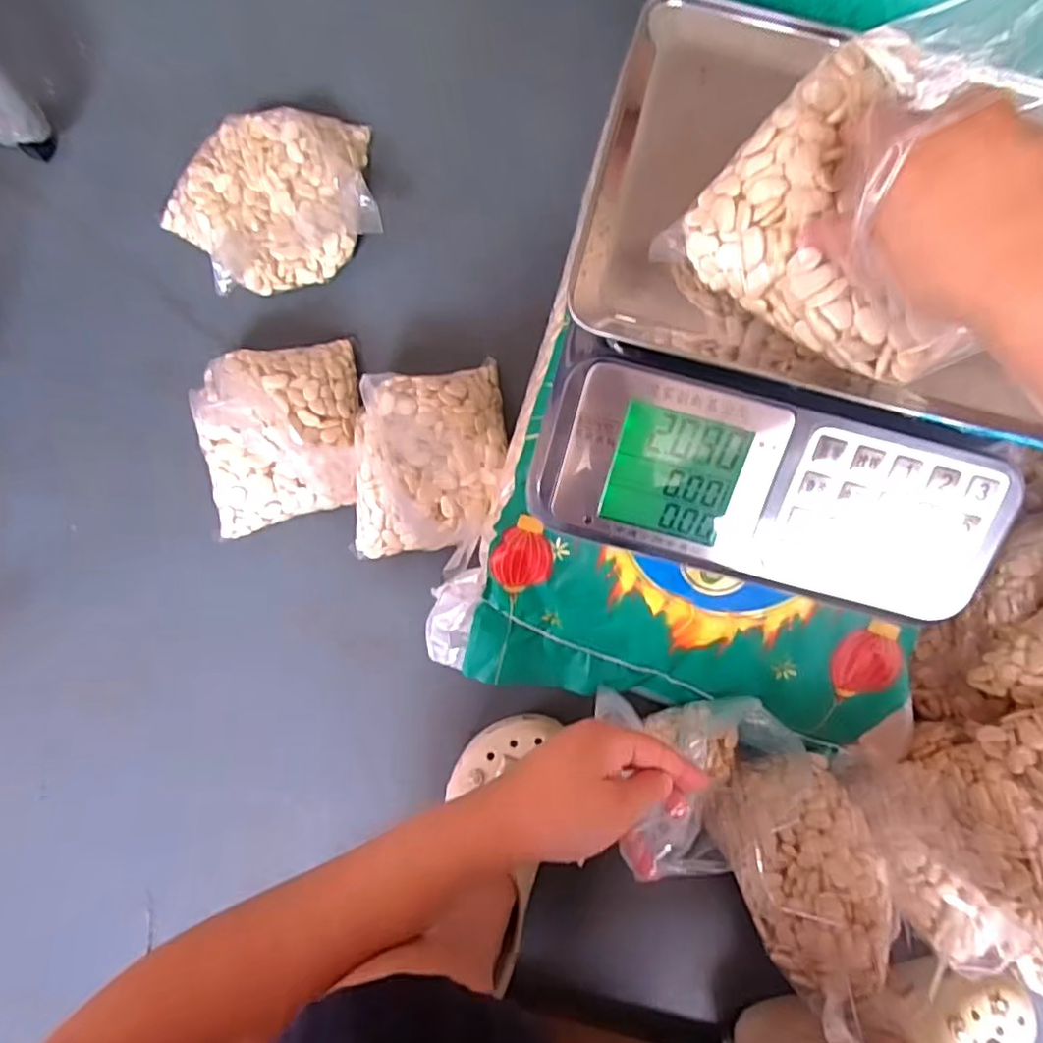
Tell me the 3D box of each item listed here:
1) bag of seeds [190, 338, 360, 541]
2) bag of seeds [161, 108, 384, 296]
[{"bbox_3d":[-0.231,-0.086,0.602,0.148,0.079,0.181,-5,86,-1],"label":"bag of seeds"},{"bbox_3d":[-0.246,-0.315,0.624,0.220,0.051,0.155,-22,86,-2],"label":"bag of seeds"}]

